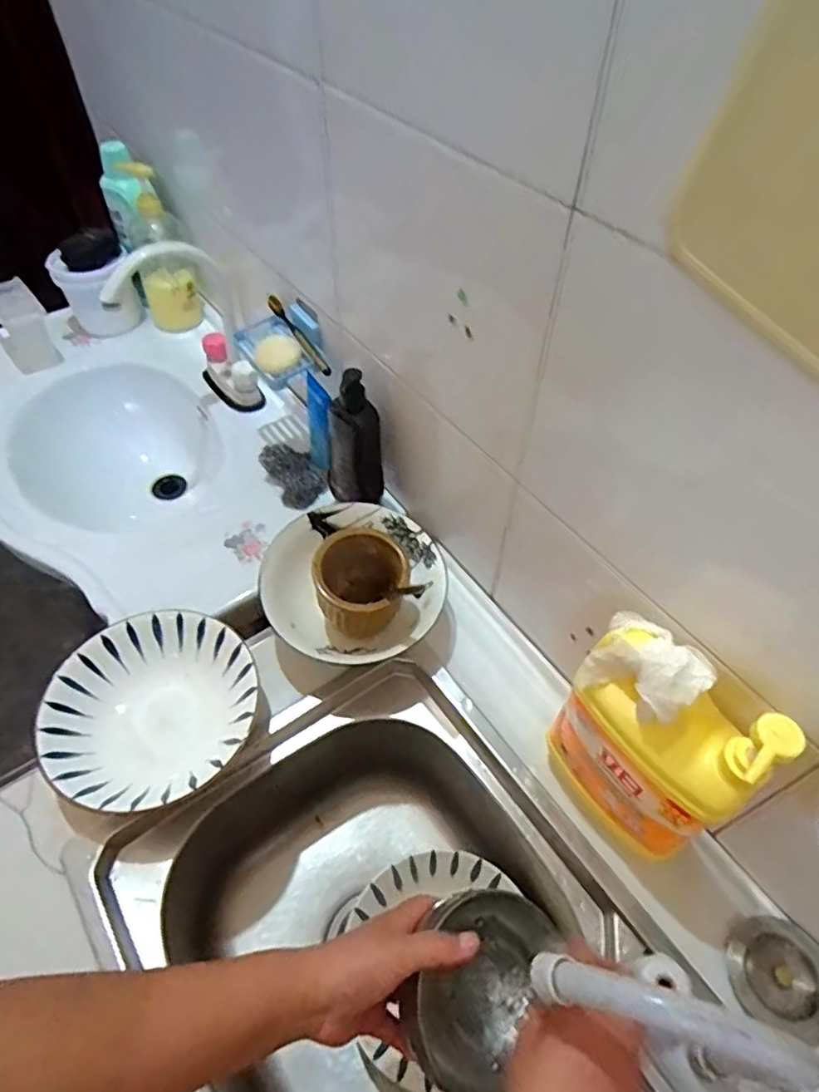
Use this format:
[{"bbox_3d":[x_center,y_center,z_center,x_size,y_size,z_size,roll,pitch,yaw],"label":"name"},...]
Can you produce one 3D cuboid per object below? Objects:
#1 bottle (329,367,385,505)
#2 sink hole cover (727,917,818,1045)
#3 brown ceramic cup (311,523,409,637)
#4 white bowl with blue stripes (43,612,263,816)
[{"bbox_3d":[-0.070,-0.125,0.778,0.069,0.190,0.047,-4,52,-4],"label":"bottle"},{"bbox_3d":[0.309,0.353,0.509,0.081,0.026,0.074,21,54,15],"label":"sink hole cover"},{"bbox_3d":[-0.052,0.045,0.663,0.095,0.099,0.087,-4,52,-4],"label":"brown ceramic cup"},{"bbox_3d":[-0.253,0.164,0.622,0.193,0.045,0.197,0,52,-1],"label":"white bowl with blue stripes"}]

